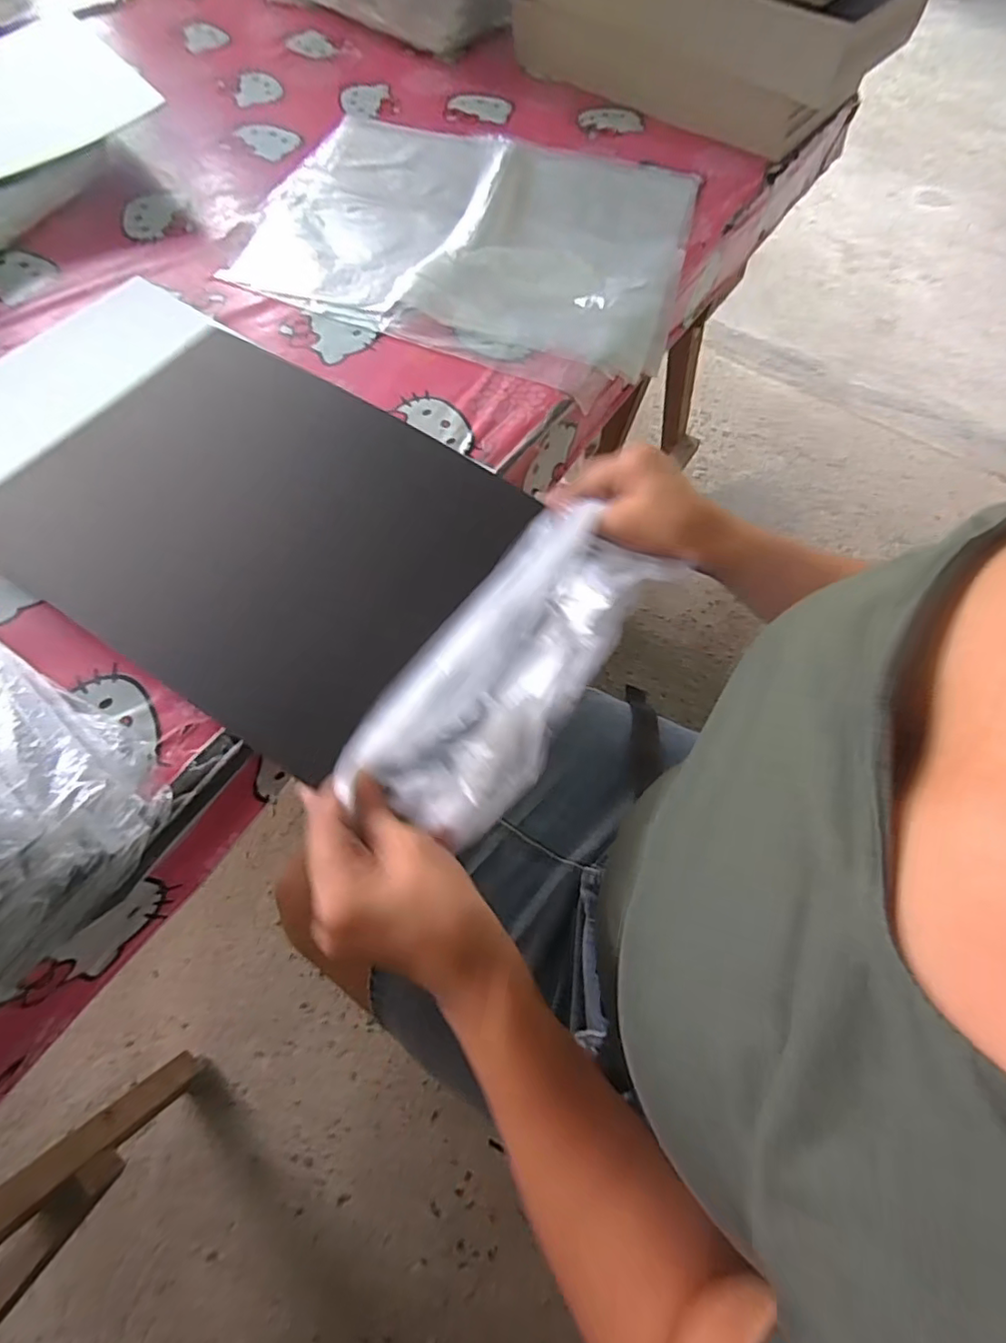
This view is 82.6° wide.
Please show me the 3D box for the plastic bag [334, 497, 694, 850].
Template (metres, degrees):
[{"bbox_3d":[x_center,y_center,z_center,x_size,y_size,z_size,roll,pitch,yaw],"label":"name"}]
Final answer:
[{"bbox_3d":[0.011,-0.013,0.338,0.089,0.050,0.229,30,65,11],"label":"plastic bag"}]

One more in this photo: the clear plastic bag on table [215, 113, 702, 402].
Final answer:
[{"bbox_3d":[-0.027,-0.441,0.562,0.407,0.027,0.360,14,65,4],"label":"clear plastic bag on table"}]

